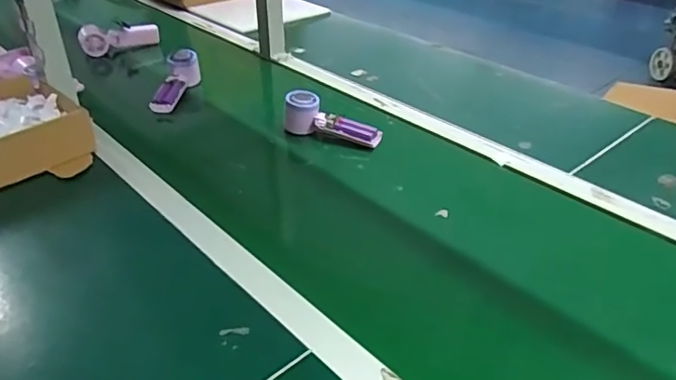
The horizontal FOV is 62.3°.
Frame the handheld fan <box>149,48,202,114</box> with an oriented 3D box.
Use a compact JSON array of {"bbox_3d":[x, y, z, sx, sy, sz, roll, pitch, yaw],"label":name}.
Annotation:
[{"bbox_3d":[-0.296,-0.196,1.026,0.065,0.047,0.151,7,50,7],"label":"handheld fan"}]

